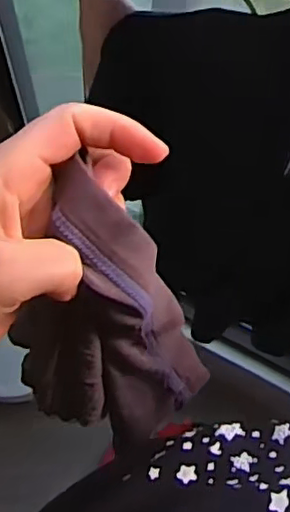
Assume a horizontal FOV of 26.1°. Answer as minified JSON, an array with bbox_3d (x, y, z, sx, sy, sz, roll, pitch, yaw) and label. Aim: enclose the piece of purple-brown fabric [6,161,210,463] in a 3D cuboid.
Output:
[{"bbox_3d":[-0.015,0.056,0.353,0.099,0.257,0.041,-28,59,-11],"label":"piece of purple-brown fabric"}]

